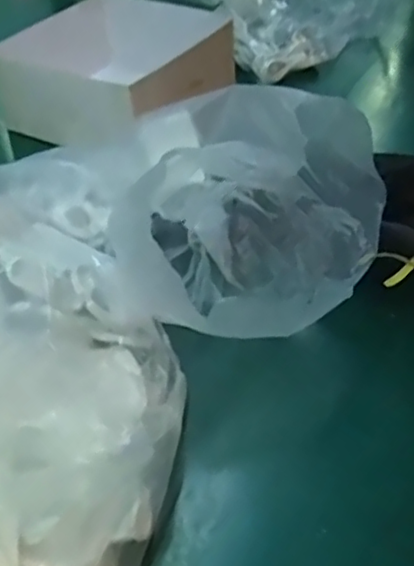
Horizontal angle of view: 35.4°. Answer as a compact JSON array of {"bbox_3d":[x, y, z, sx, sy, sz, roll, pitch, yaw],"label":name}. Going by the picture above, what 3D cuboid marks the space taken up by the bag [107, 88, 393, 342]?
[{"bbox_3d":[0.034,-0.059,0.495,0.192,0.141,0.204,3,42,6],"label":"bag"}]

